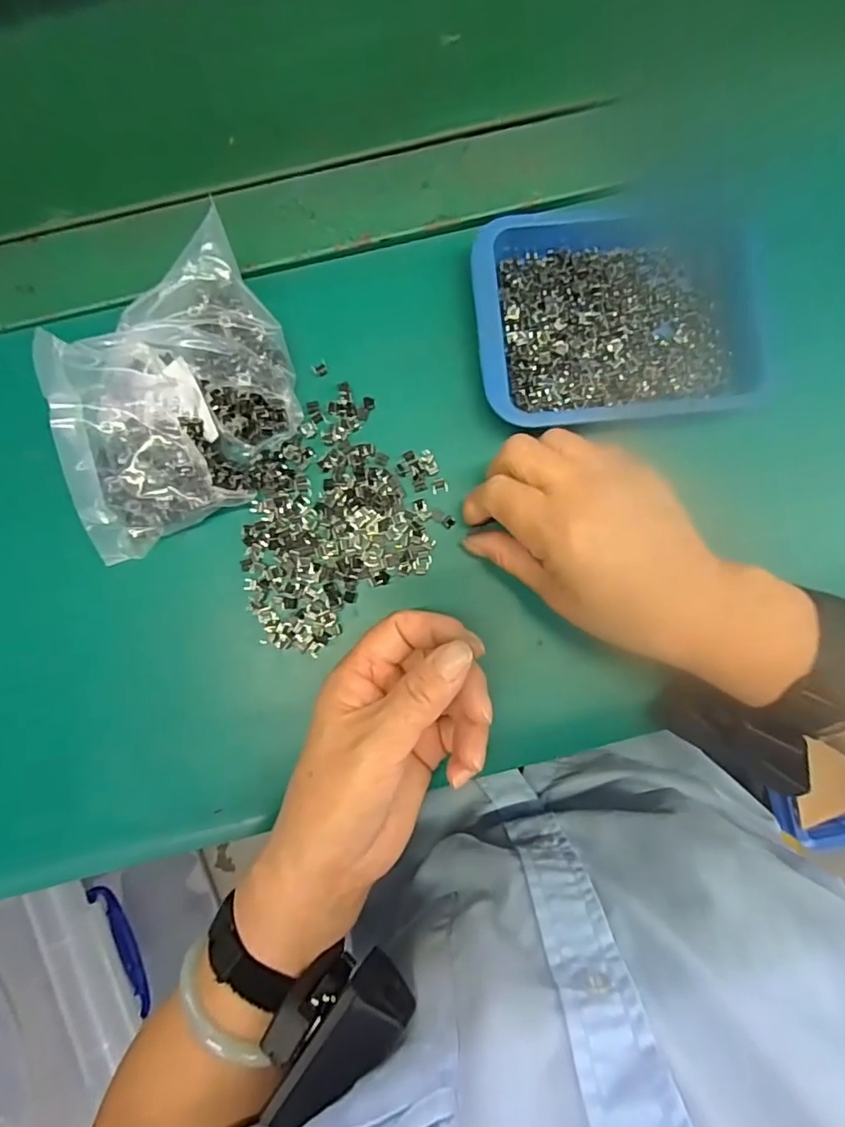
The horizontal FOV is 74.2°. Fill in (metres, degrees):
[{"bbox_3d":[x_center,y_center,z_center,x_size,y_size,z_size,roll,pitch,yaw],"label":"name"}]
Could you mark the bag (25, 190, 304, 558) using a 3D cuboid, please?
[{"bbox_3d":[-0.120,-0.079,0.277,0.086,0.069,0.172,29,86,2],"label":"bag"}]

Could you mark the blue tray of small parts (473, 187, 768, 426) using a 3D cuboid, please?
[{"bbox_3d":[0.112,-0.142,0.308,0.165,0.020,0.125,-8,86,-1],"label":"blue tray of small parts"}]

